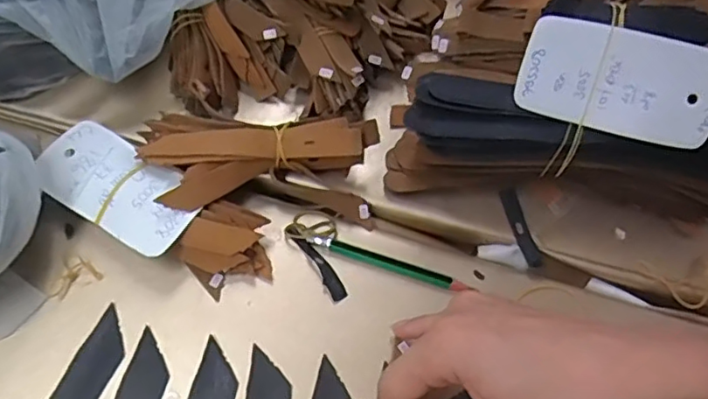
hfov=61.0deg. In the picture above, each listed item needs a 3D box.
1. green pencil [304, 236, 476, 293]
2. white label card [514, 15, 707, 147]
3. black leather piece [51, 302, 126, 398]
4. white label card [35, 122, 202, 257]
[{"bbox_3d":[0.022,0.038,0.356,0.099,0.007,0.009,17,63,6],"label":"green pencil"},{"bbox_3d":[0.144,-0.063,0.323,0.103,0.004,0.051,16,107,9],"label":"white label card"},{"bbox_3d":[-0.140,0.090,0.321,0.023,0.004,0.064,21,63,8],"label":"black leather piece"},{"bbox_3d":[-0.138,-0.009,0.350,0.100,0.006,0.049,29,68,13],"label":"white label card"}]

